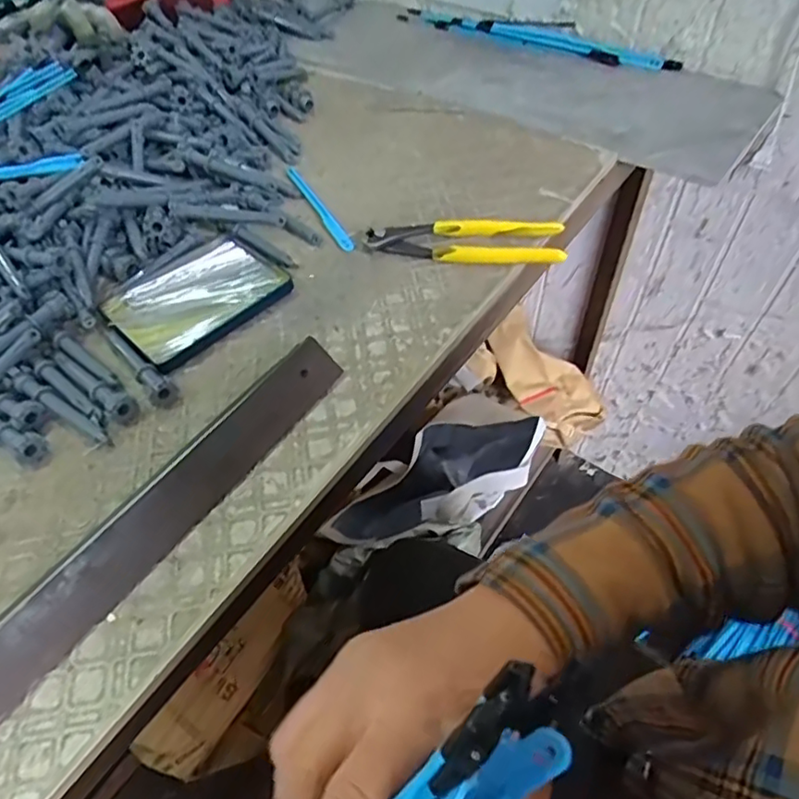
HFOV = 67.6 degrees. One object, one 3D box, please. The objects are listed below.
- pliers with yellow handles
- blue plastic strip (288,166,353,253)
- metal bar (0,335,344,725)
[{"bbox_3d":[0.052,-0.135,0.505,0.165,0.020,0.044,8,53,7],"label":"pliers with yellow handles"},{"bbox_3d":[-0.076,-0.179,0.550,0.011,0.004,0.137,-24,55,-17],"label":"blue plastic strip"},{"bbox_3d":[-0.146,0.072,0.348,0.034,0.026,0.310,28,58,21],"label":"metal bar"}]

